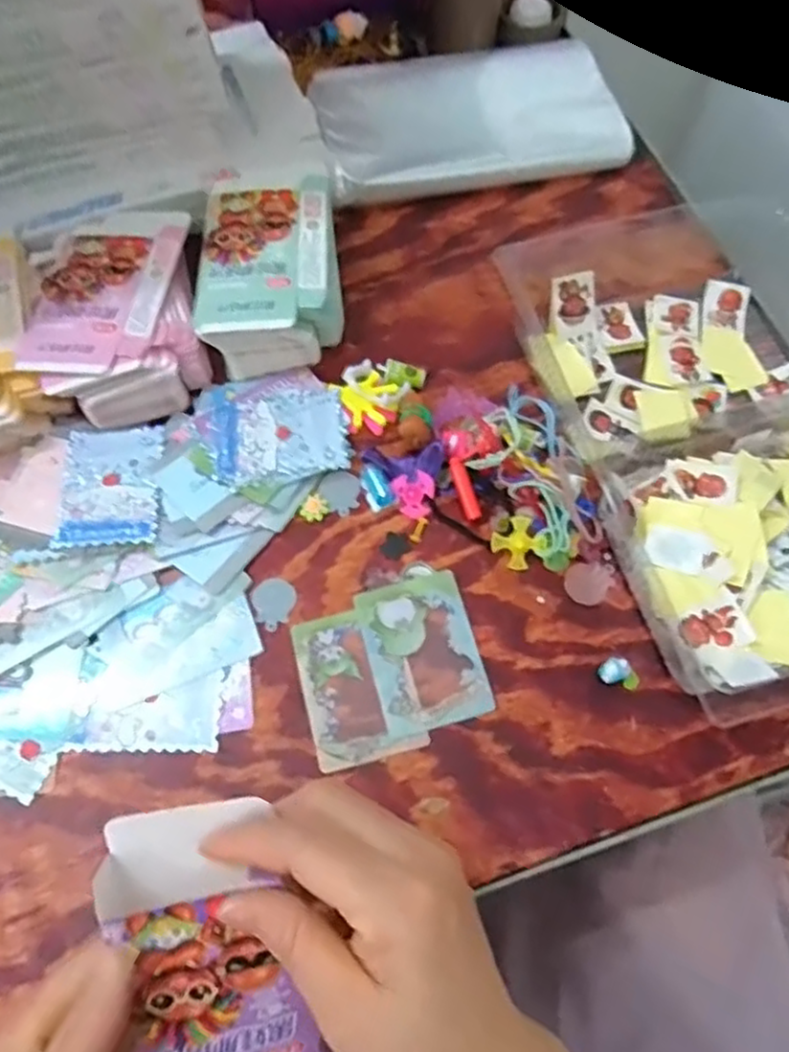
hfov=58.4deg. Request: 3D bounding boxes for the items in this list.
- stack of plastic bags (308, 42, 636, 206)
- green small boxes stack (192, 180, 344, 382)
[{"bbox_3d":[0.059,-0.351,0.588,0.244,0.022,0.163,-12,66,-5],"label":"stack of plastic bags"},{"bbox_3d":[-0.086,-0.178,0.496,0.098,0.042,0.140,1,66,0],"label":"green small boxes stack"}]

